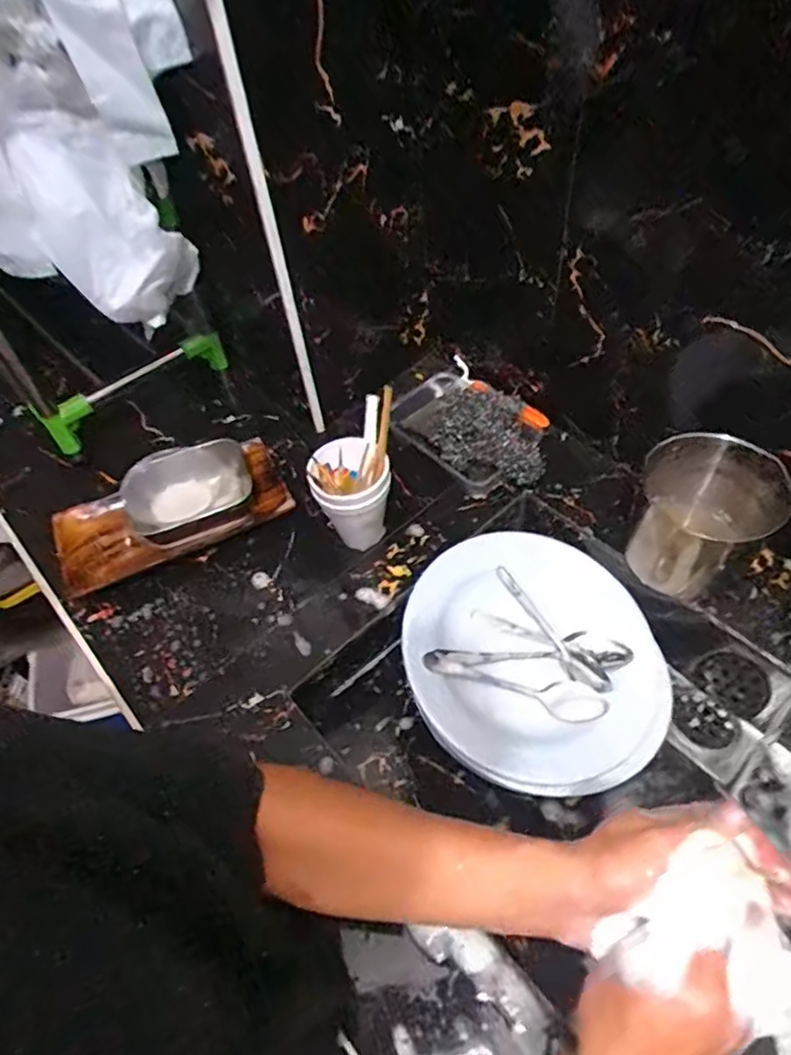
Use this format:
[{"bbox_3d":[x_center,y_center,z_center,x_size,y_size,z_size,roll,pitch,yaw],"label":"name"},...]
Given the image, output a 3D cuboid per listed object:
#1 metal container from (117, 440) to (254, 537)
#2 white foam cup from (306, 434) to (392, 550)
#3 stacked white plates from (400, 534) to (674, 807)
[{"bbox_3d":[-0.238,-0.037,0.685,0.138,0.056,0.108,-13,53,-4],"label":"metal container"},{"bbox_3d":[-0.042,-0.032,0.627,0.076,0.122,0.074,-3,53,4],"label":"white foam cup"},{"bbox_3d":[0.140,0.130,0.621,0.258,0.040,0.258,3,58,-5],"label":"stacked white plates"}]

